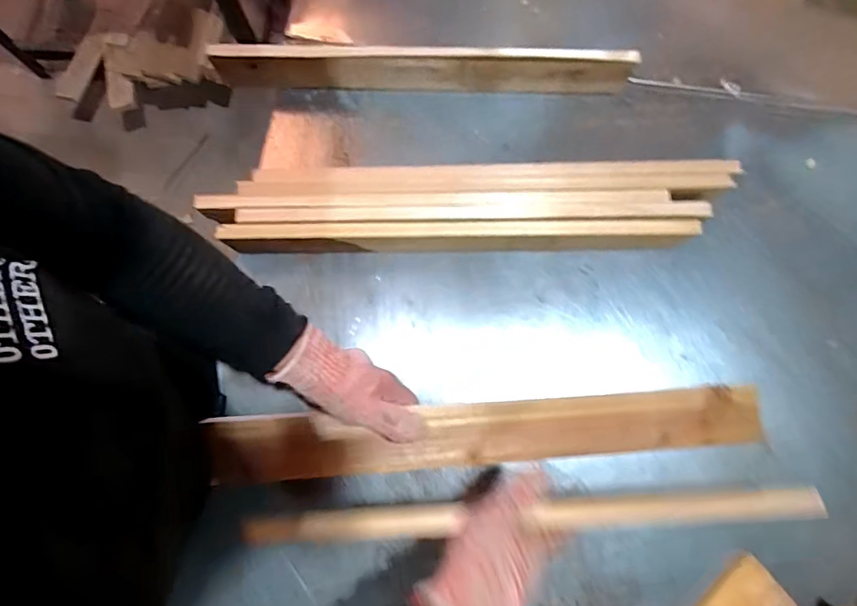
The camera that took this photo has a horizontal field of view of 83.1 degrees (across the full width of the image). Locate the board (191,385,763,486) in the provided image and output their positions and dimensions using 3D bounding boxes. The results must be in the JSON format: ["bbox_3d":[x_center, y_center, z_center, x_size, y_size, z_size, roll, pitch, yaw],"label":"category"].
[{"bbox_3d":[0.063,0.124,0.464,0.519,0.019,0.059,-3,77,-5],"label":"board"}]

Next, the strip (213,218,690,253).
[{"bbox_3d":[0.030,-0.068,0.525,0.480,0.062,0.016,0,76,2],"label":"strip"}]

